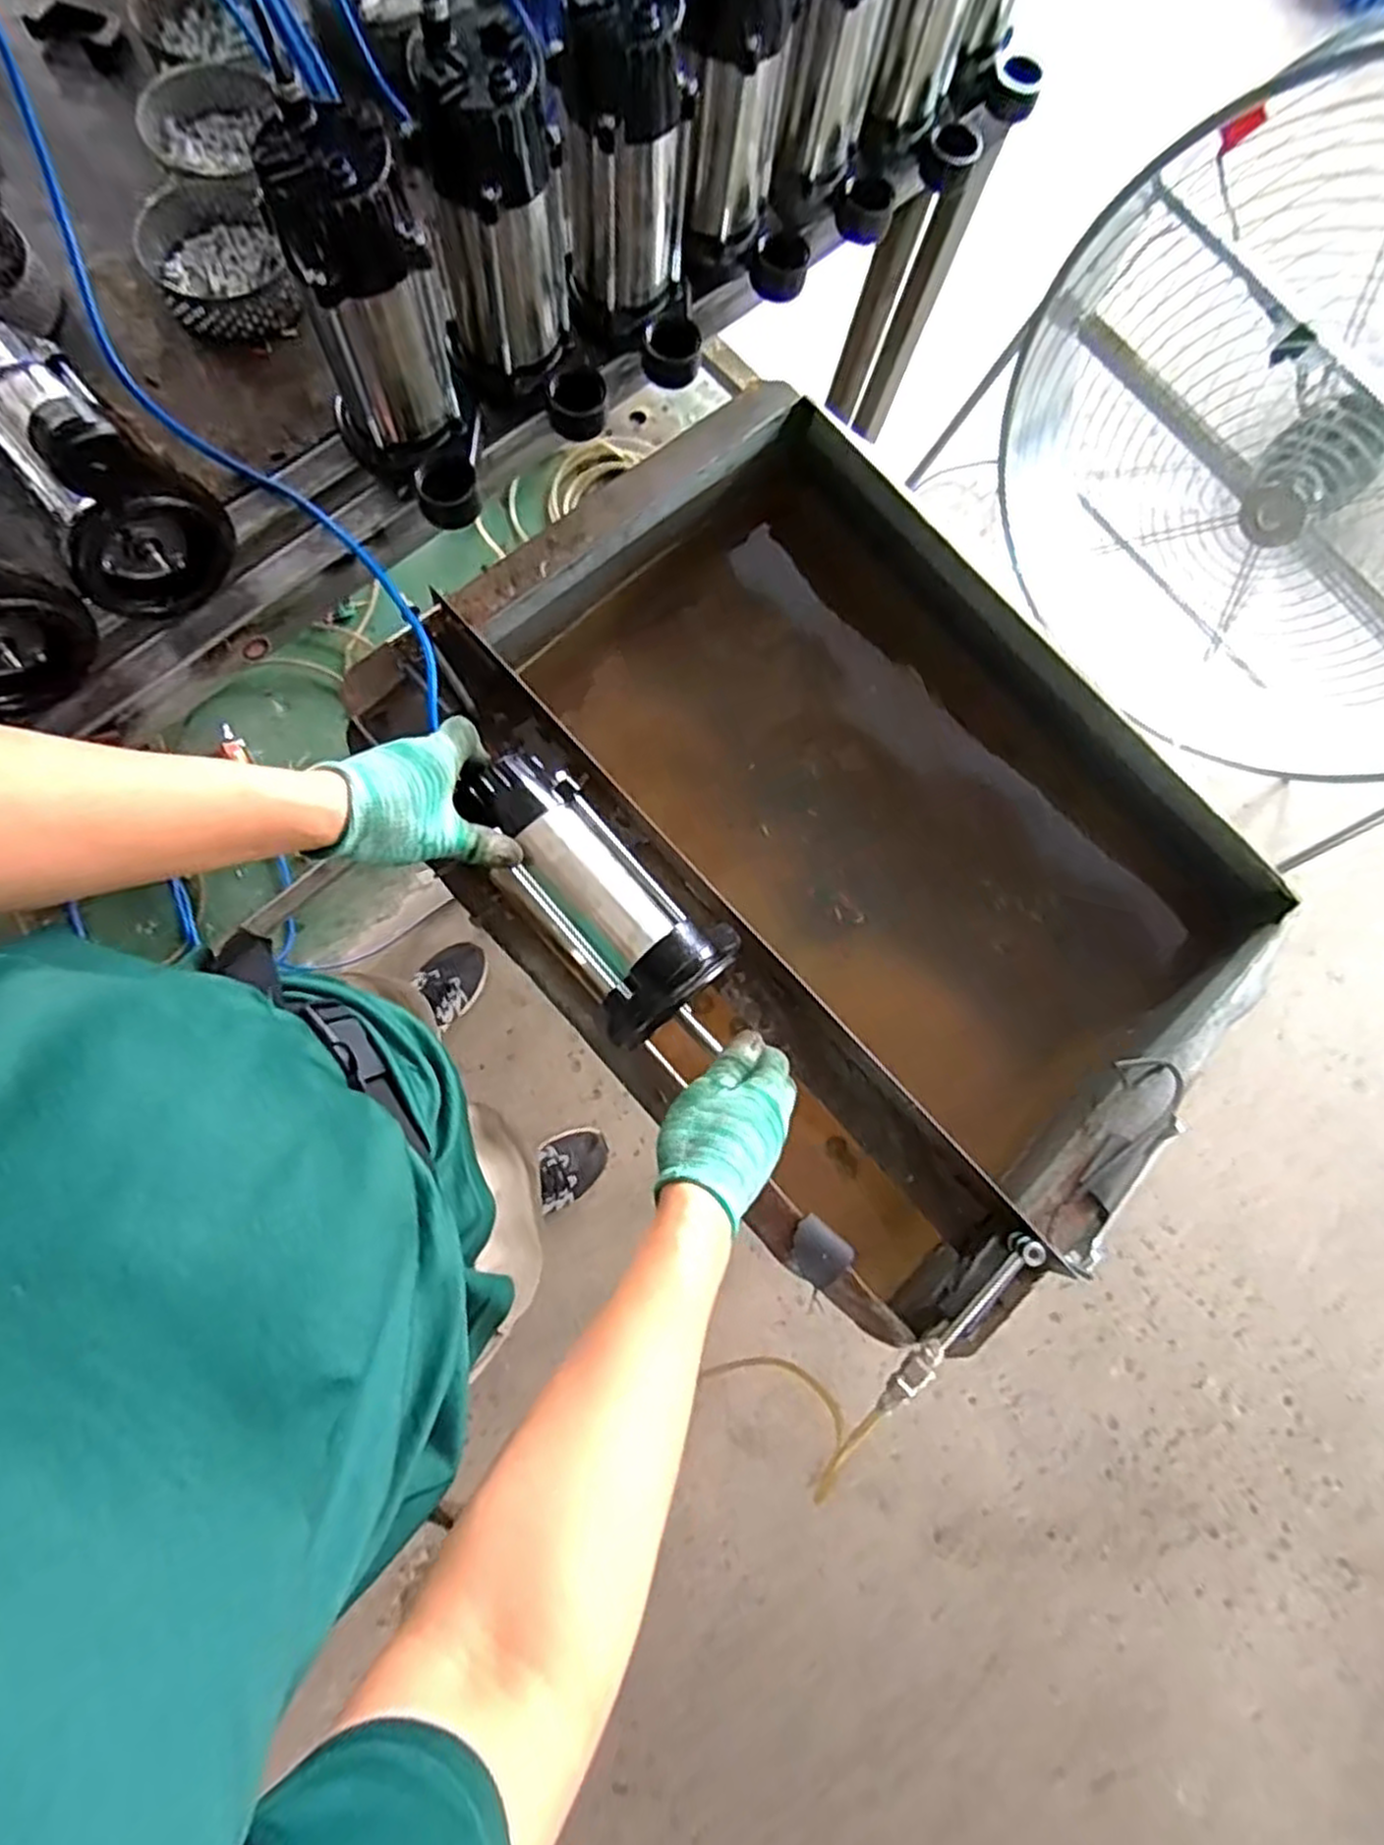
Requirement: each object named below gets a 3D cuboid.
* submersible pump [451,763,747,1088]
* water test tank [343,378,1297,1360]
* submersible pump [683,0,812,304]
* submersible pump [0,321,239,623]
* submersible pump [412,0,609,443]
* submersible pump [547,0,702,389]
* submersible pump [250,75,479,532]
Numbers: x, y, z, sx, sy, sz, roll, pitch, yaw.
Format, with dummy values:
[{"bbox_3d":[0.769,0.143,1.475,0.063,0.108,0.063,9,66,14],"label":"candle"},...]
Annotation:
[{"bbox_3d":[-0.067,-0.032,0.564,0.100,0.105,0.230,-35,72,-9],"label":"submersible pump"},{"bbox_3d":[0.141,-0.077,0.762,0.587,0.232,0.774,-43,86,-11],"label":"water test tank"},{"bbox_3d":[0.053,-0.711,0.689,0.134,0.231,0.110,0,79,-5],"label":"submersible pump"},{"bbox_3d":[-0.479,-0.379,0.607,0.120,0.159,0.216,-33,84,-10],"label":"submersible pump"},{"bbox_3d":[-0.147,-0.535,0.632,0.114,0.233,0.133,-18,81,-8],"label":"submersible pump"},{"bbox_3d":[-0.048,-0.602,0.659,0.111,0.234,0.133,-6,80,-6],"label":"submersible pump"},{"bbox_3d":[-0.234,-0.440,0.605,0.103,0.231,0.144,-27,83,-10],"label":"submersible pump"}]

